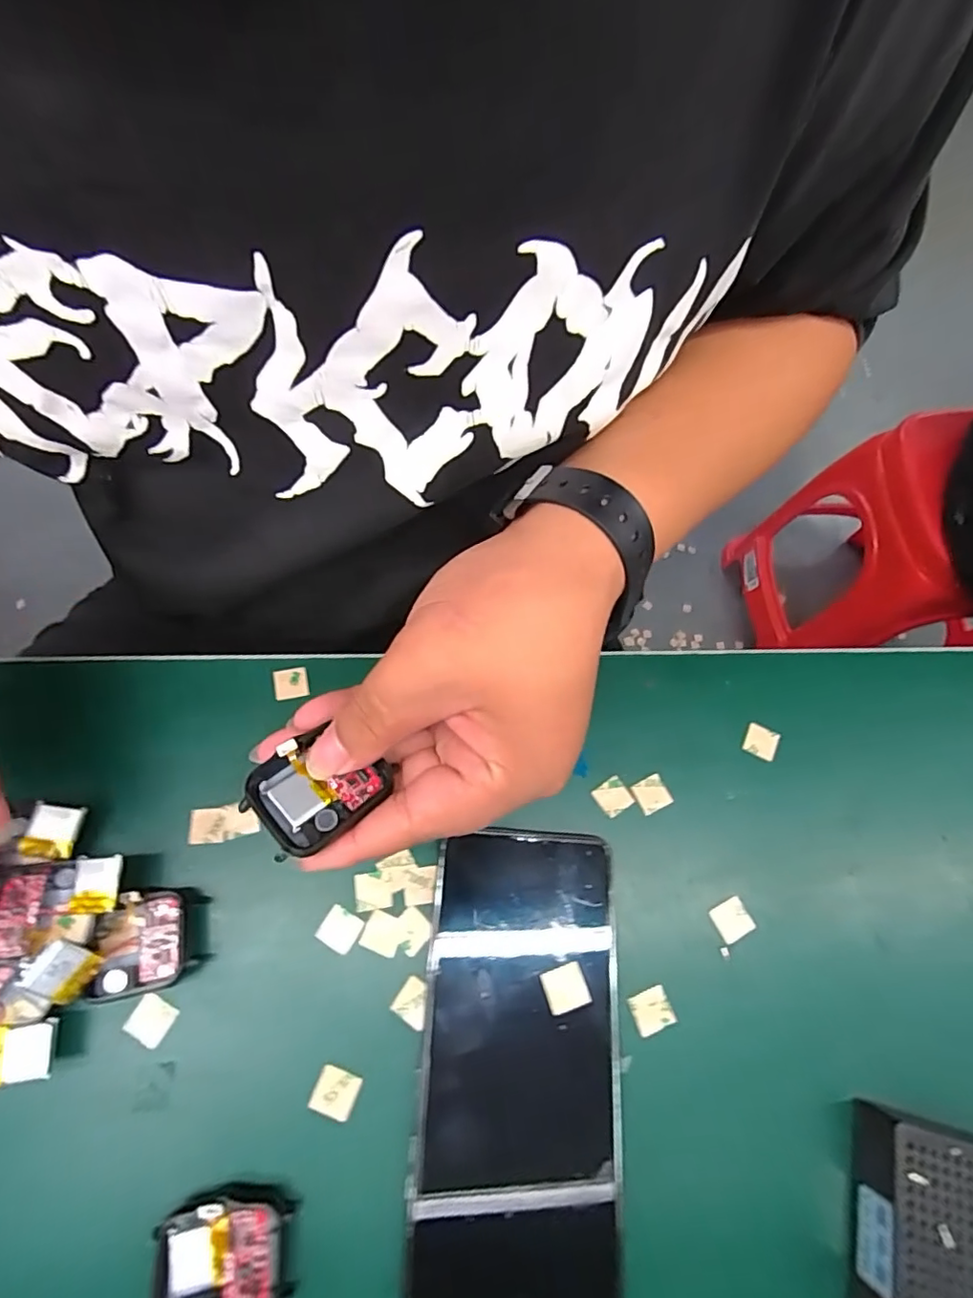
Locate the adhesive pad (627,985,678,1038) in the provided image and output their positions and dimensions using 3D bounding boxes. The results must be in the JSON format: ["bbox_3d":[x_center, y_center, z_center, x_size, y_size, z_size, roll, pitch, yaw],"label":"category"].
[{"bbox_3d":[0.071,0.156,0.244,0.017,0.004,0.015,-18,70,-10],"label":"adhesive pad"}]

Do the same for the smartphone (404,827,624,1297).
[{"bbox_3d":[0.013,0.161,0.231,0.077,0.015,0.162,4,67,-2],"label":"smartphone"}]

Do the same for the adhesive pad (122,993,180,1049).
[{"bbox_3d":[-0.138,0.152,0.232,0.017,0.004,0.016,27,69,8],"label":"adhesive pad"}]

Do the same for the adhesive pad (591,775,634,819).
[{"bbox_3d":[0.061,0.072,0.276,0.016,0.004,0.016,-31,73,-15],"label":"adhesive pad"}]

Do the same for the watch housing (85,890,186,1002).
[{"bbox_3d":[-0.143,0.123,0.237,0.035,0.017,0.038,-4,68,-5],"label":"watch housing"}]

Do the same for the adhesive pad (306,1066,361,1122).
[{"bbox_3d":[-0.061,0.177,0.227,0.017,0.004,0.016,22,68,6],"label":"adhesive pad"}]

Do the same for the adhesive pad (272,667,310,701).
[{"bbox_3d":[-0.099,0.017,0.287,0.017,0.004,0.016,-11,69,-8],"label":"adhesive pad"}]

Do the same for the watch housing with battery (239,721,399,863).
[{"bbox_3d":[-0.059,0.048,0.198,0.043,0.009,0.036,-39,75,-17],"label":"watch housing with battery"}]

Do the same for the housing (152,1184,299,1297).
[{"bbox_3d":[-0.094,0.218,0.204,0.047,0.014,0.040,-5,68,-5],"label":"housing"}]

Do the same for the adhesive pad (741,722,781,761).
[{"bbox_3d":[0.141,0.047,0.291,0.017,0.004,0.016,25,68,7],"label":"adhesive pad"}]

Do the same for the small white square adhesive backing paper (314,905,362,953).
[{"bbox_3d":[-0.064,0.122,0.248,0.016,0.004,0.016,31,69,9],"label":"small white square adhesive backing paper"}]

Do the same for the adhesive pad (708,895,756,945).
[{"bbox_3d":[0.112,0.123,0.259,0.017,0.004,0.016,-24,71,-12],"label":"adhesive pad"}]

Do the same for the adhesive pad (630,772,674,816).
[{"bbox_3d":[0.081,0.070,0.277,0.016,0.004,0.016,-24,71,-13],"label":"adhesive pad"}]

